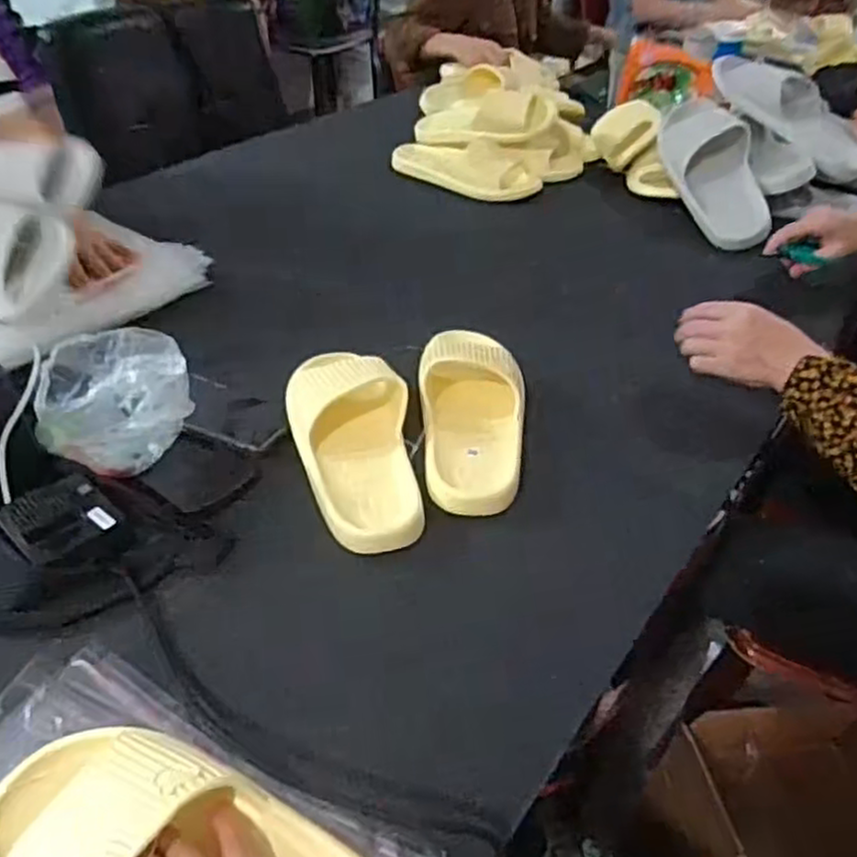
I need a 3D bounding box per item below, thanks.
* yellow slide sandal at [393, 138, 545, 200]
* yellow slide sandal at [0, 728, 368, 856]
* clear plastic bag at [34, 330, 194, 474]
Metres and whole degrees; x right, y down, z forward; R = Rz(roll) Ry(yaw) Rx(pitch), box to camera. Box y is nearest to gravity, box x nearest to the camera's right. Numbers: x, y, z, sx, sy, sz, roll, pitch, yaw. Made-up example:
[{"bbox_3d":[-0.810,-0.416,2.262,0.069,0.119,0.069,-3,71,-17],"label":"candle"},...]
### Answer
[{"bbox_3d":[0.059,-0.428,1.152,0.248,0.059,0.089,28,47,25],"label":"yellow slide sandal"},{"bbox_3d":[-0.124,0.230,0.391,0.247,0.055,0.097,18,42,8],"label":"yellow slide sandal"},{"bbox_3d":[-0.275,-0.032,0.634,0.124,0.075,0.149,-11,43,-15],"label":"clear plastic bag"}]

